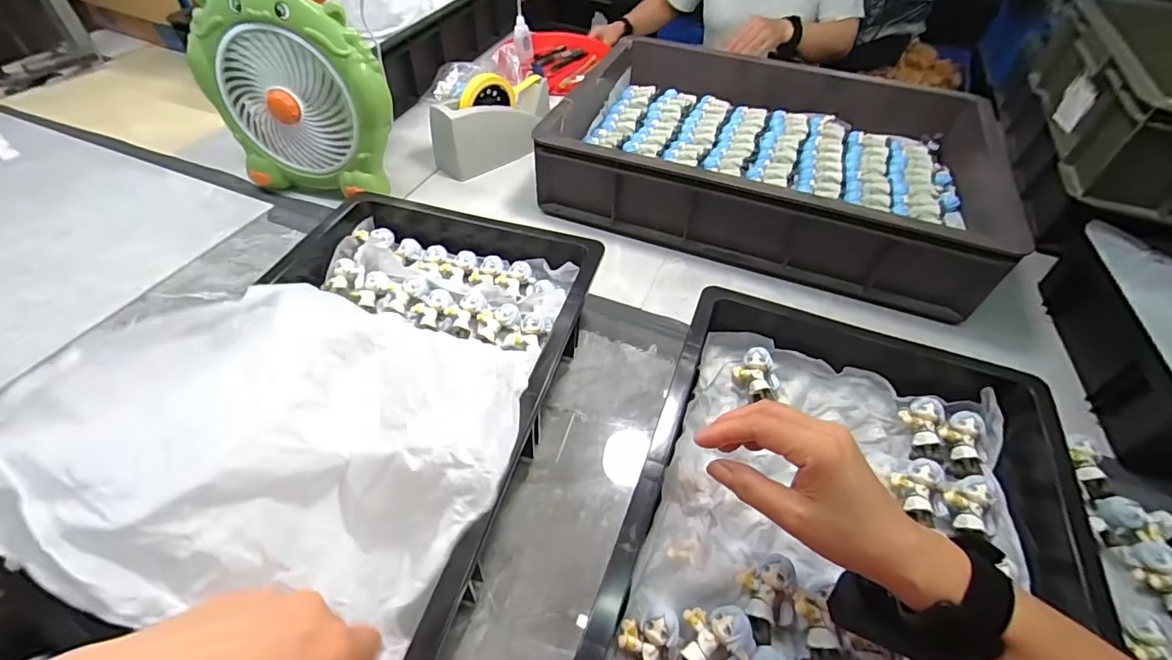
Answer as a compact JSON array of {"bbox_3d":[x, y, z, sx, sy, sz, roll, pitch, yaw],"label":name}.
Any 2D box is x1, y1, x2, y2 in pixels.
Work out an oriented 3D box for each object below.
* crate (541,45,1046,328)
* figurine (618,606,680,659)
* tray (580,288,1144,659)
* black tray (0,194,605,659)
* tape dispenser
[{"bbox_3d":[0.247,-0.237,0.699,0.539,0.123,0.357,22,51,16],"label":"crate"},{"bbox_3d":[0.039,0.215,0.328,0.036,0.029,0.056,12,49,8],"label":"figurine"},{"bbox_3d":[0.180,0.158,0.361,0.297,0.074,0.445,17,50,12],"label":"tray"},{"bbox_3d":[-0.169,0.023,0.419,0.274,0.079,0.427,15,34,6],"label":"black tray"},{"bbox_3d":[-0.138,-0.323,0.771,0.196,0.110,0.067,-30,56,-26],"label":"tape dispenser"}]

